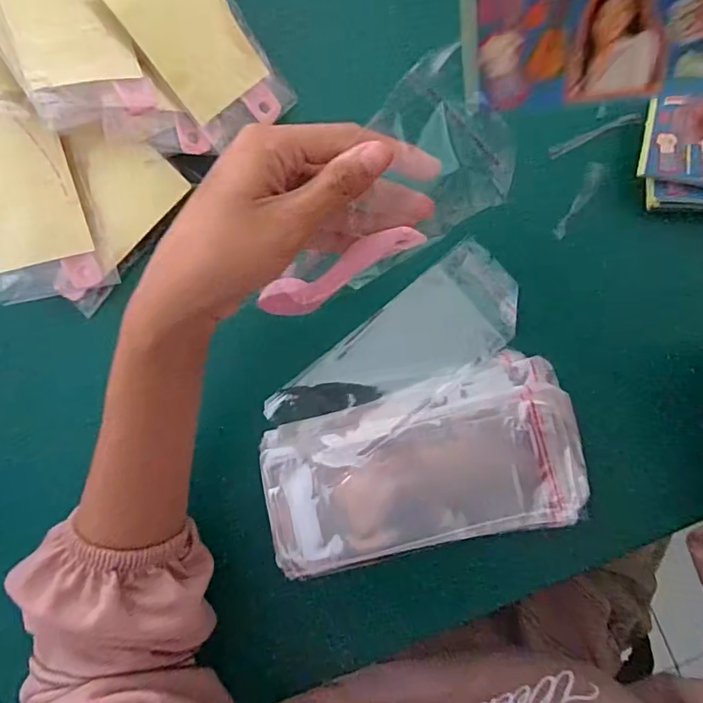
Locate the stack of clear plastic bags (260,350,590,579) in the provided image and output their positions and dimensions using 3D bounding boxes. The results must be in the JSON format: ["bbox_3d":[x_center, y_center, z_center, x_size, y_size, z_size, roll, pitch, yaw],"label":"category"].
[{"bbox_3d":[0.043,0.072,0.326,0.195,0.030,0.100,-14,88,-2],"label":"stack of clear plastic bags"}]

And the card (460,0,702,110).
[{"bbox_3d":[0.083,-0.111,0.174,0.089,0.055,0.008,2,56,16],"label":"card"}]

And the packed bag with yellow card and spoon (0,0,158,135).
[{"bbox_3d":[-0.165,-0.183,0.290,0.071,0.014,0.105,-25,108,-21],"label":"packed bag with yellow card and spoon"}]

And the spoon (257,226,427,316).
[{"bbox_3d":[-0.008,-0.042,0.277,0.101,0.015,0.020,-23,88,33],"label":"spoon"}]

